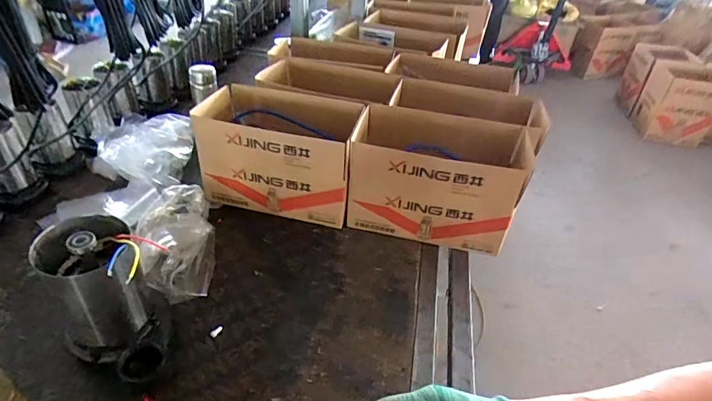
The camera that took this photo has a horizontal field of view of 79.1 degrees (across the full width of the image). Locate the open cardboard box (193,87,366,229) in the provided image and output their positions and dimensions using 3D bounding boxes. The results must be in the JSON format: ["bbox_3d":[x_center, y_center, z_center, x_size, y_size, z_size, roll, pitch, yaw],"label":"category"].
[{"bbox_3d":[-0.177,-0.113,1.009,0.348,0.235,0.234,9,38,6],"label":"open cardboard box"}]

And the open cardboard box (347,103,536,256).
[{"bbox_3d":[0.186,-0.049,0.954,0.385,0.238,0.233,8,37,4],"label":"open cardboard box"}]

